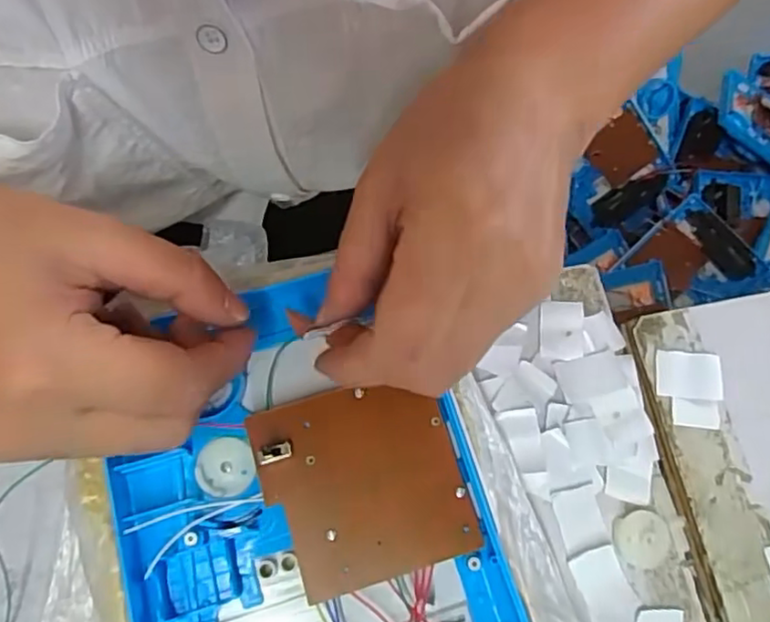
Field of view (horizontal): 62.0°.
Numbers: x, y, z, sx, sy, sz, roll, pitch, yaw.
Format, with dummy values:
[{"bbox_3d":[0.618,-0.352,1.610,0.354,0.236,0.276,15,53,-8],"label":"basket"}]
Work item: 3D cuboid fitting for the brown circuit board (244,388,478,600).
[{"bbox_3d":[-0.008,0.064,0.245,0.072,0.004,0.072,-16,74,-9],"label":"brown circuit board"}]

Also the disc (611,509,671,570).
[{"bbox_3d":[0.110,0.097,0.274,0.023,0.004,0.023,0,70,0],"label":"disc"}]

